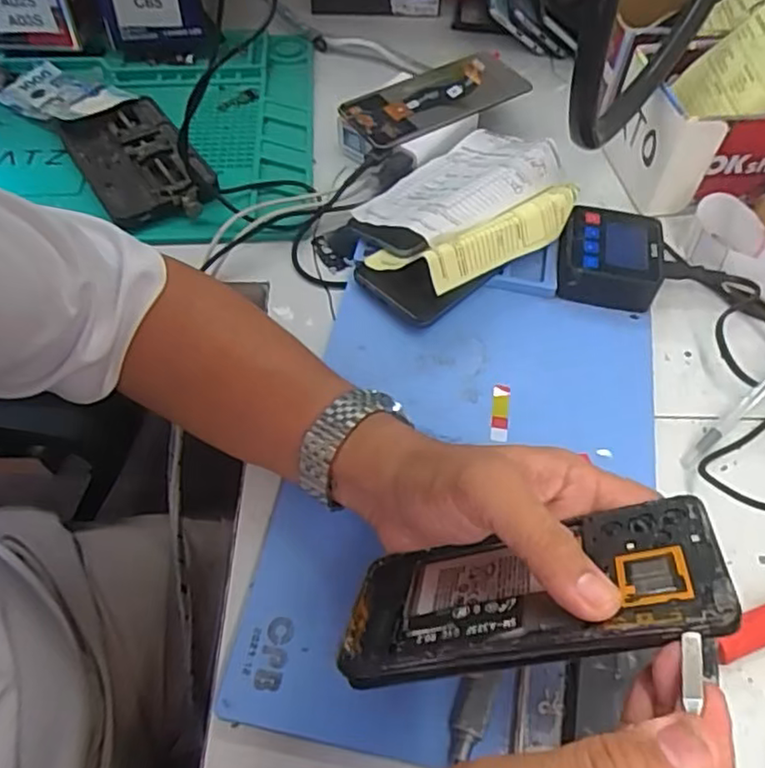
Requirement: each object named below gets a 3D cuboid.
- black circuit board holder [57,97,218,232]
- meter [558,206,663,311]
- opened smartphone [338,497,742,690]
[{"bbox_3d":[-0.208,-0.193,0.556,0.088,0.025,0.160,-29,61,-19],"label":"black circuit board holder"},{"bbox_3d":[0.166,-0.095,0.486,0.073,0.033,0.073,11,56,7],"label":"meter"},{"bbox_3d":[0.060,0.088,0.278,0.155,0.011,0.072,-18,20,19],"label":"opened smartphone"}]

